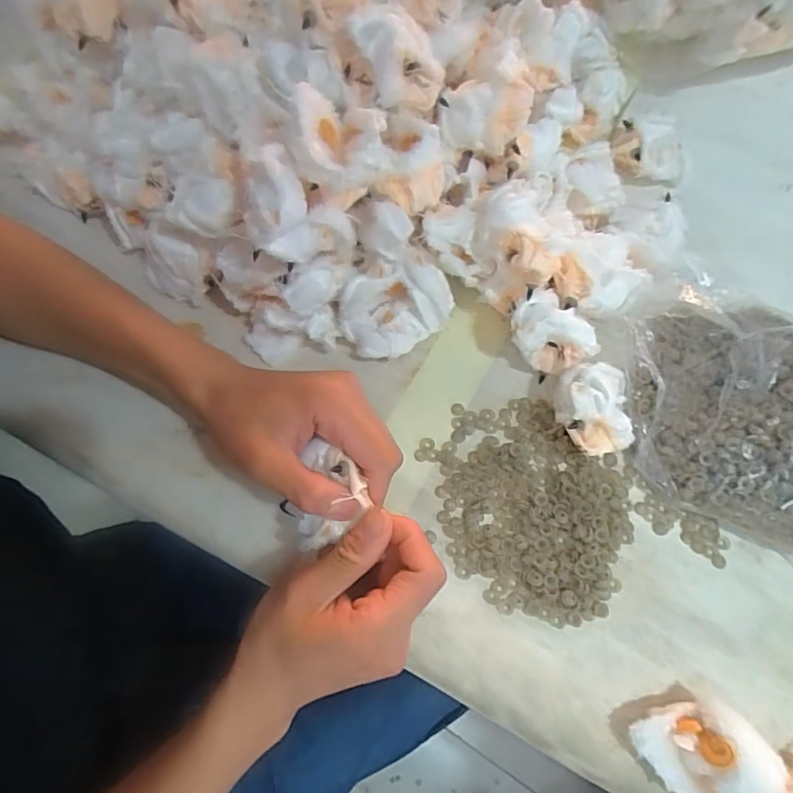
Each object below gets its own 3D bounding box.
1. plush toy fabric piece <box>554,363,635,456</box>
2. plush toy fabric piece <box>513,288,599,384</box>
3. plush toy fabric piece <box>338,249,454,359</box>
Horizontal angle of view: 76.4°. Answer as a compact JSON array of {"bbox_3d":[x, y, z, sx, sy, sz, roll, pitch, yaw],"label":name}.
[{"bbox_3d":[0.129,0.010,0.334,0.045,0.035,0.056,-7,74,-1],"label":"plush toy fabric piece"},{"bbox_3d":[0.105,-0.040,0.346,0.041,0.043,0.055,-43,77,-10],"label":"plush toy fabric piece"},{"bbox_3d":[-0.001,-0.062,0.345,0.077,0.039,0.054,-18,74,-4],"label":"plush toy fabric piece"}]

